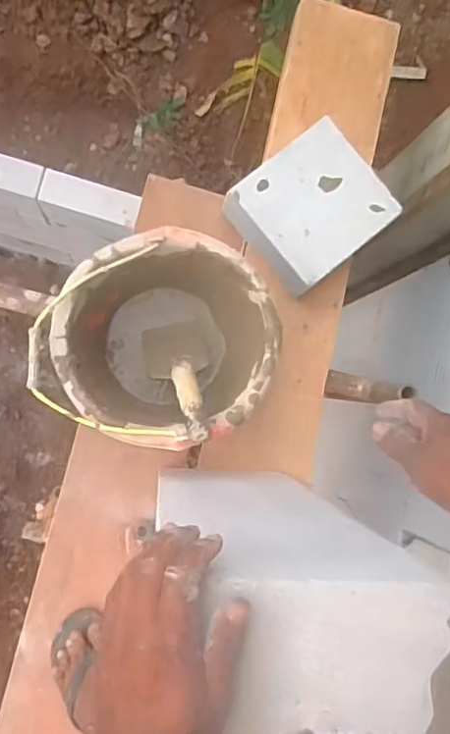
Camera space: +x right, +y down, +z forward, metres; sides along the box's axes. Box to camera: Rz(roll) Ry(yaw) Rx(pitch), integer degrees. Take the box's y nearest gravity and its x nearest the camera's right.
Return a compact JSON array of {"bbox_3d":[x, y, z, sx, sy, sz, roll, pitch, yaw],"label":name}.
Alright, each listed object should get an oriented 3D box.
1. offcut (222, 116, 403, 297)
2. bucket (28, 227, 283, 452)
[{"bbox_3d":[0.140,-0.249,0.968,0.211,0.073,0.204,-40,93,-8],"label":"offcut"},{"bbox_3d":[-0.084,-0.043,0.876,0.289,0.206,0.280,0,87,-8],"label":"bucket"}]

